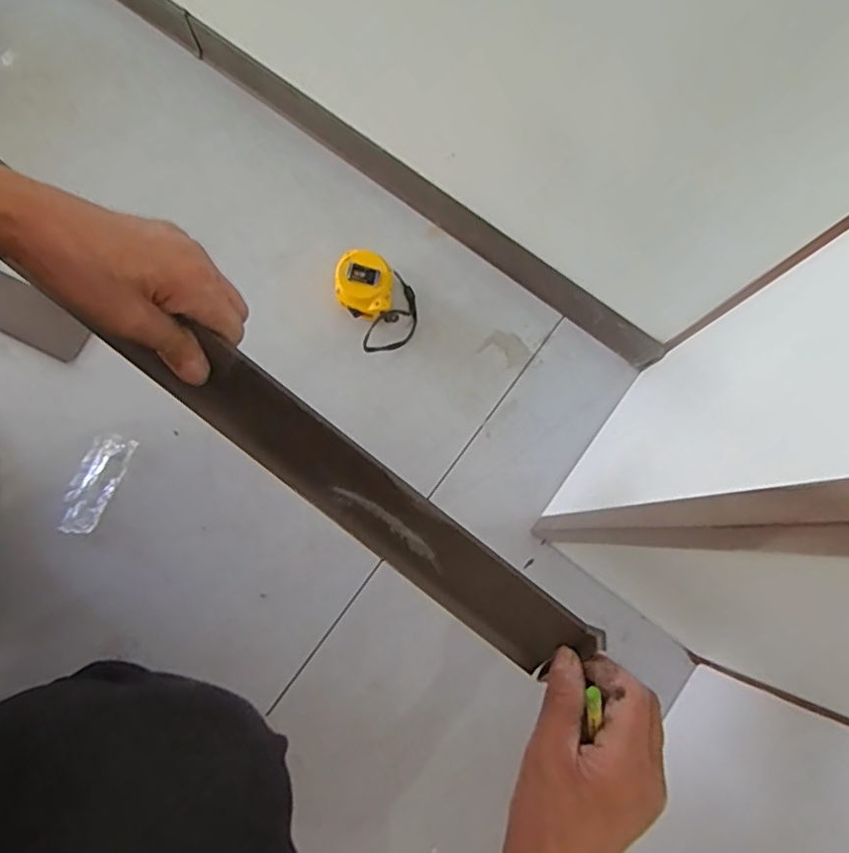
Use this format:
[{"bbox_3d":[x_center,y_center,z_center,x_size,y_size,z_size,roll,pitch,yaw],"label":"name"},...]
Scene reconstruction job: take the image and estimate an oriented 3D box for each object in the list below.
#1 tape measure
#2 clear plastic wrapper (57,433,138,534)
[{"bbox_3d":[-0.048,-0.135,0.638,0.079,0.044,0.110,-28,82,-7],"label":"tape measure"},{"bbox_3d":[-0.329,0.057,0.605,0.042,0.007,0.101,19,80,1],"label":"clear plastic wrapper"}]

